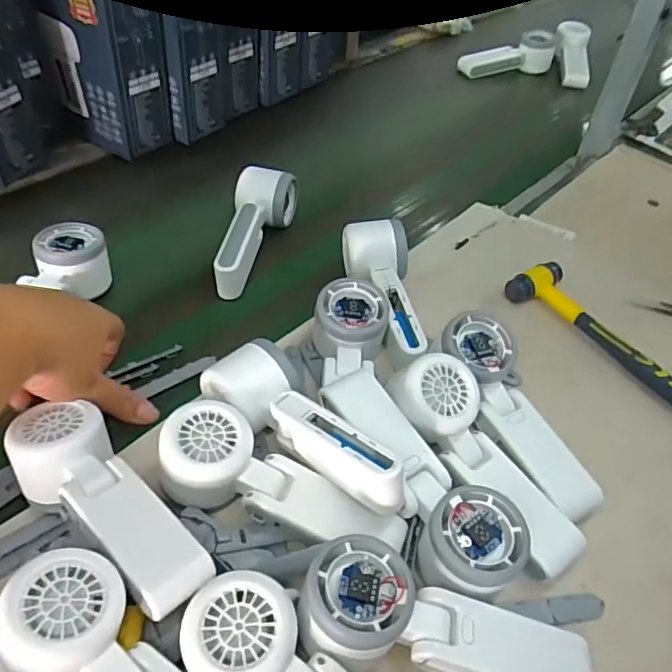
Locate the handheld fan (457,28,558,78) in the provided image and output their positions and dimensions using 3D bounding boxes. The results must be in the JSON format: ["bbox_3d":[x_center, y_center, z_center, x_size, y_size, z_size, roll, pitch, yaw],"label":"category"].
[{"bbox_3d":[0.292,-0.477,0.987,0.172,0.059,0.056,-9,46,-14],"label":"handheld fan"}]

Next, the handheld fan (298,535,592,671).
[{"bbox_3d":[0.060,0.163,0.321,0.167,0.034,0.061,21,45,-8],"label":"handheld fan"}]

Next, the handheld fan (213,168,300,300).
[{"bbox_3d":[-0.082,-0.110,0.579,0.055,0.054,0.150,9,45,4],"label":"handheld fan"}]

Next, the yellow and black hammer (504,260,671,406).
[{"bbox_3d":[0.255,0.016,0.500,0.058,0.023,0.243,-26,52,-27],"label":"yellow and black hammer"}]

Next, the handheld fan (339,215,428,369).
[{"bbox_3d":[0.043,-0.036,0.512,0.063,0.061,0.138,-1,47,-8],"label":"handheld fan"}]

